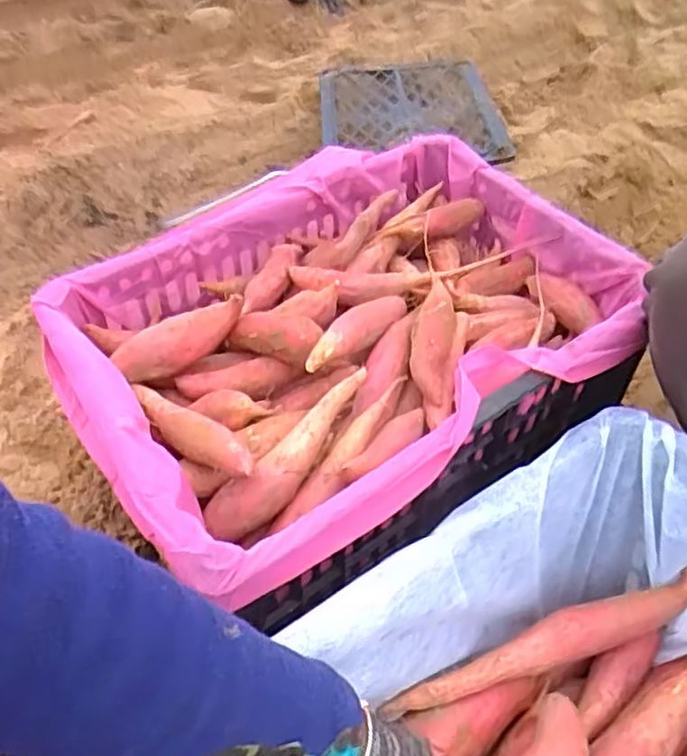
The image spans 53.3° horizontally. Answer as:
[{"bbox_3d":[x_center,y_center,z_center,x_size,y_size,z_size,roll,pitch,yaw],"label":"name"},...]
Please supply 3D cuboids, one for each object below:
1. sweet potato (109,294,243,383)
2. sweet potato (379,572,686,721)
[{"bbox_3d":[-0.145,-0.035,0.621,0.121,0.035,0.040,-28,50,-7],"label":"sweet potato"},{"bbox_3d":[0.173,0.227,0.576,0.291,0.031,0.035,-16,47,-15],"label":"sweet potato"}]

